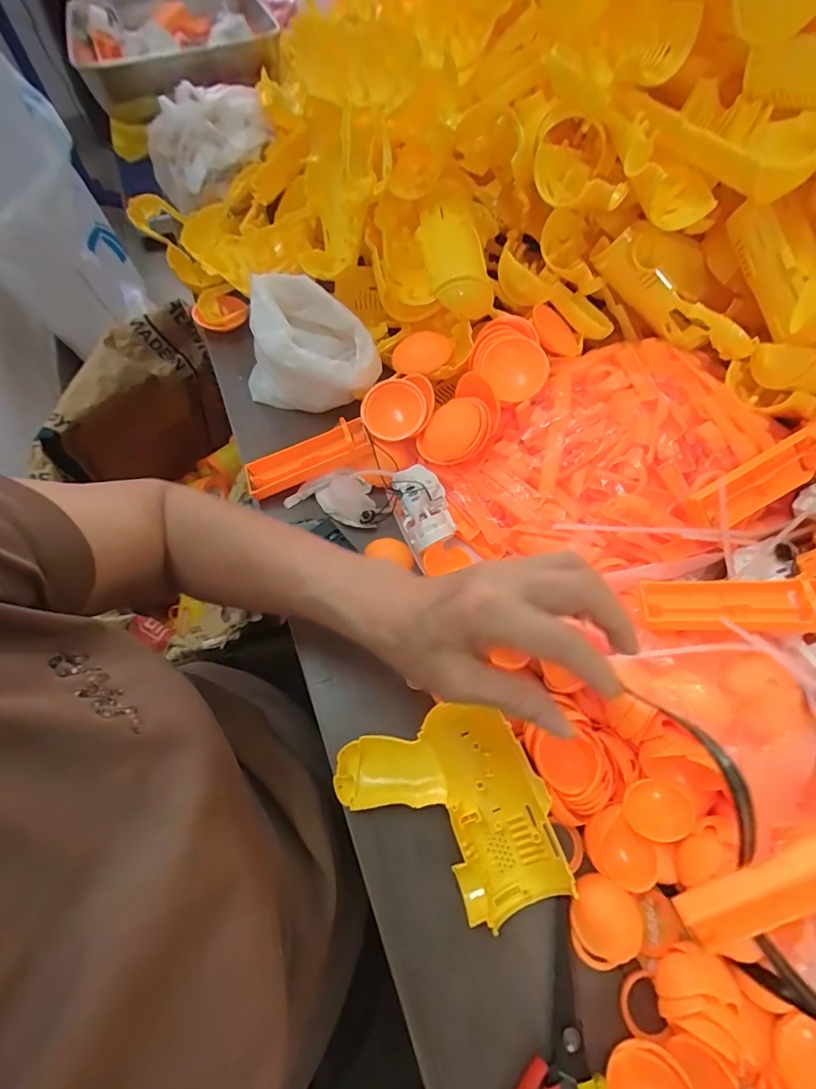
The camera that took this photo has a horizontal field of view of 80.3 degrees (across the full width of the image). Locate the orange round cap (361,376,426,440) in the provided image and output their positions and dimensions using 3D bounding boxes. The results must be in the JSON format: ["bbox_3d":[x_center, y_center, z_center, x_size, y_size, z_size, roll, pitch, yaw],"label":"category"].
[{"bbox_3d":[-0.012,-0.119,0.427,0.055,0.016,0.055,-2,79,8],"label":"orange round cap"}]

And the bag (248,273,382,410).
[{"bbox_3d":[-0.088,-0.183,0.452,0.136,0.076,0.089,17,65,6],"label":"bag"}]

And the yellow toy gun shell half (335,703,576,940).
[{"bbox_3d":[0.027,0.177,0.313,0.117,0.029,0.130,-21,67,-12],"label":"yellow toy gun shell half"}]

